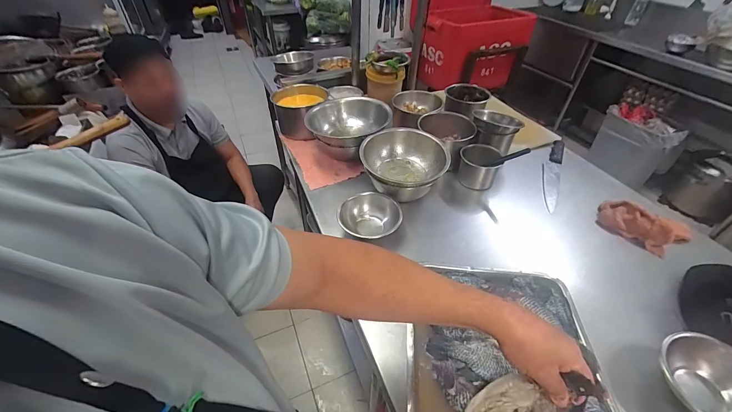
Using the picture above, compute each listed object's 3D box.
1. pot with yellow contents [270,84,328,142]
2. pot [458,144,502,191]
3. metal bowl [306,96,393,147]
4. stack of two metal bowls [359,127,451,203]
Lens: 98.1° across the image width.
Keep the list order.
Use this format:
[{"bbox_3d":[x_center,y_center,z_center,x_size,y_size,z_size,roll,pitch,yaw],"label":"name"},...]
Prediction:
[{"bbox_3d":[-0.229,-0.326,1.101,0.179,0.132,0.178,1,43,-1],"label":"pot with yellow contents"},{"bbox_3d":[0.324,-0.116,0.924,0.109,0.082,0.107,16,45,15],"label":"pot"},{"bbox_3d":[-0.053,-0.245,0.980,0.241,0.099,0.241,1,43,-1],"label":"metal bowl"},{"bbox_3d":[0.107,-0.108,0.846,0.210,0.095,0.210,-4,43,-6],"label":"stack of two metal bowls"}]

